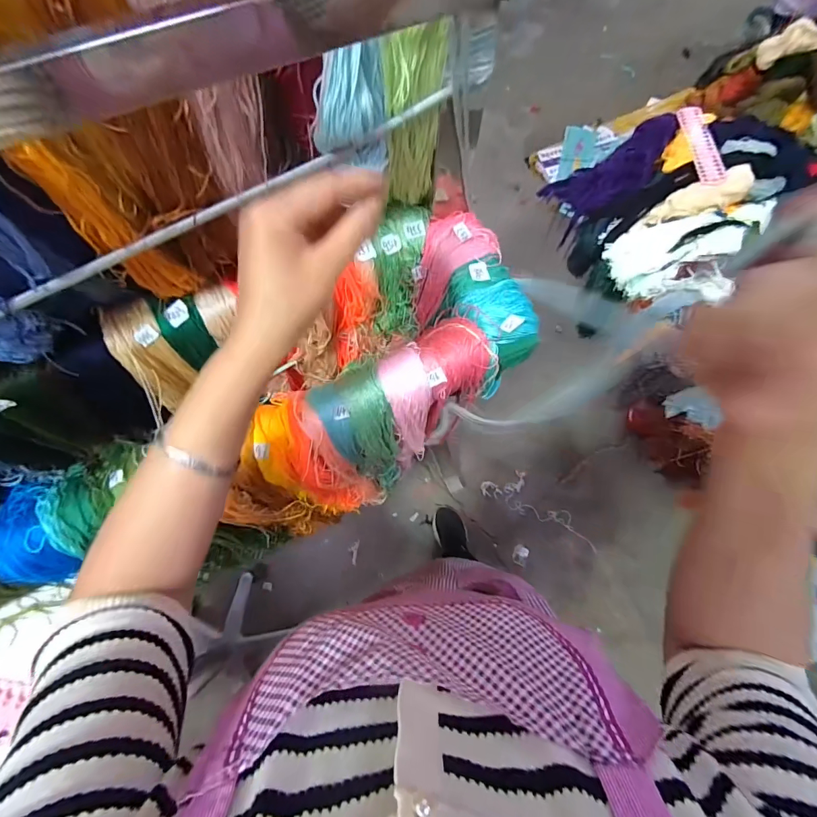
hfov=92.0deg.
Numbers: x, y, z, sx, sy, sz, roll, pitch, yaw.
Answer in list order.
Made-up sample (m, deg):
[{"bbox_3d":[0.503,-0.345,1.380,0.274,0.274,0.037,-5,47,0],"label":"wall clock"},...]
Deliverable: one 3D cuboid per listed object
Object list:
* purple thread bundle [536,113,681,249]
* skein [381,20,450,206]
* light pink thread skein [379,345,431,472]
[{"bbox_3d":[0.559,-0.643,1.070,0.374,0.098,0.188,-38,76,3],"label":"purple thread bundle"},{"bbox_3d":[-0.003,-0.287,0.347,0.067,0.273,0.040,-9,72,-3],"label":"skein"},{"bbox_3d":[-0.004,0.004,0.564,0.056,0.221,0.105,-15,73,-5],"label":"light pink thread skein"}]

